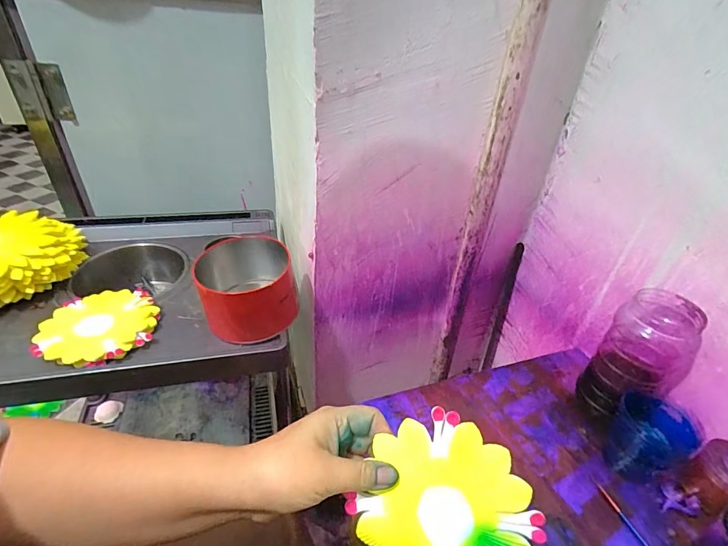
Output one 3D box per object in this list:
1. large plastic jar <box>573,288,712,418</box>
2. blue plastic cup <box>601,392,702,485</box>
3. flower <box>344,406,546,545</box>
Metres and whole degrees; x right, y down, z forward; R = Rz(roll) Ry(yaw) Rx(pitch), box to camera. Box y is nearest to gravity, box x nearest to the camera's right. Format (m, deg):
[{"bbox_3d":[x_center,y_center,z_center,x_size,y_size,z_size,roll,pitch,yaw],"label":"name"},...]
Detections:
[{"bbox_3d":[0.324,0.105,0.466,0.080,0.163,0.082,4,38,-3],"label":"large plastic jar"},{"bbox_3d":[0.314,0.183,0.435,0.064,0.077,0.070,4,38,-3],"label":"blue plastic cup"},{"bbox_3d":[0.055,0.173,0.281,0.120,0.004,0.121,-34,75,9],"label":"flower"}]

